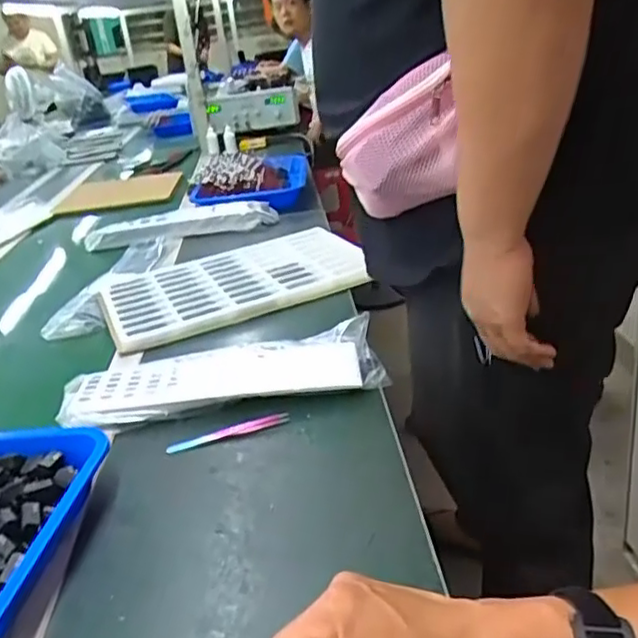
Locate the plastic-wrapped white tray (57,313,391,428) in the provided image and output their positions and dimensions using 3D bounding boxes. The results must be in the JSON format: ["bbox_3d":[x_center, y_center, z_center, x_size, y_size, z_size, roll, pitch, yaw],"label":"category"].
[{"bbox_3d":[-0.109,0.065,0.741,0.357,0.034,0.105,-10,25,-6],"label":"plastic-wrapped white tray"}]

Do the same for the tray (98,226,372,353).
[{"bbox_3d":[-0.135,-0.068,1.021,0.394,0.022,0.266,-15,26,-16],"label":"tray"}]

